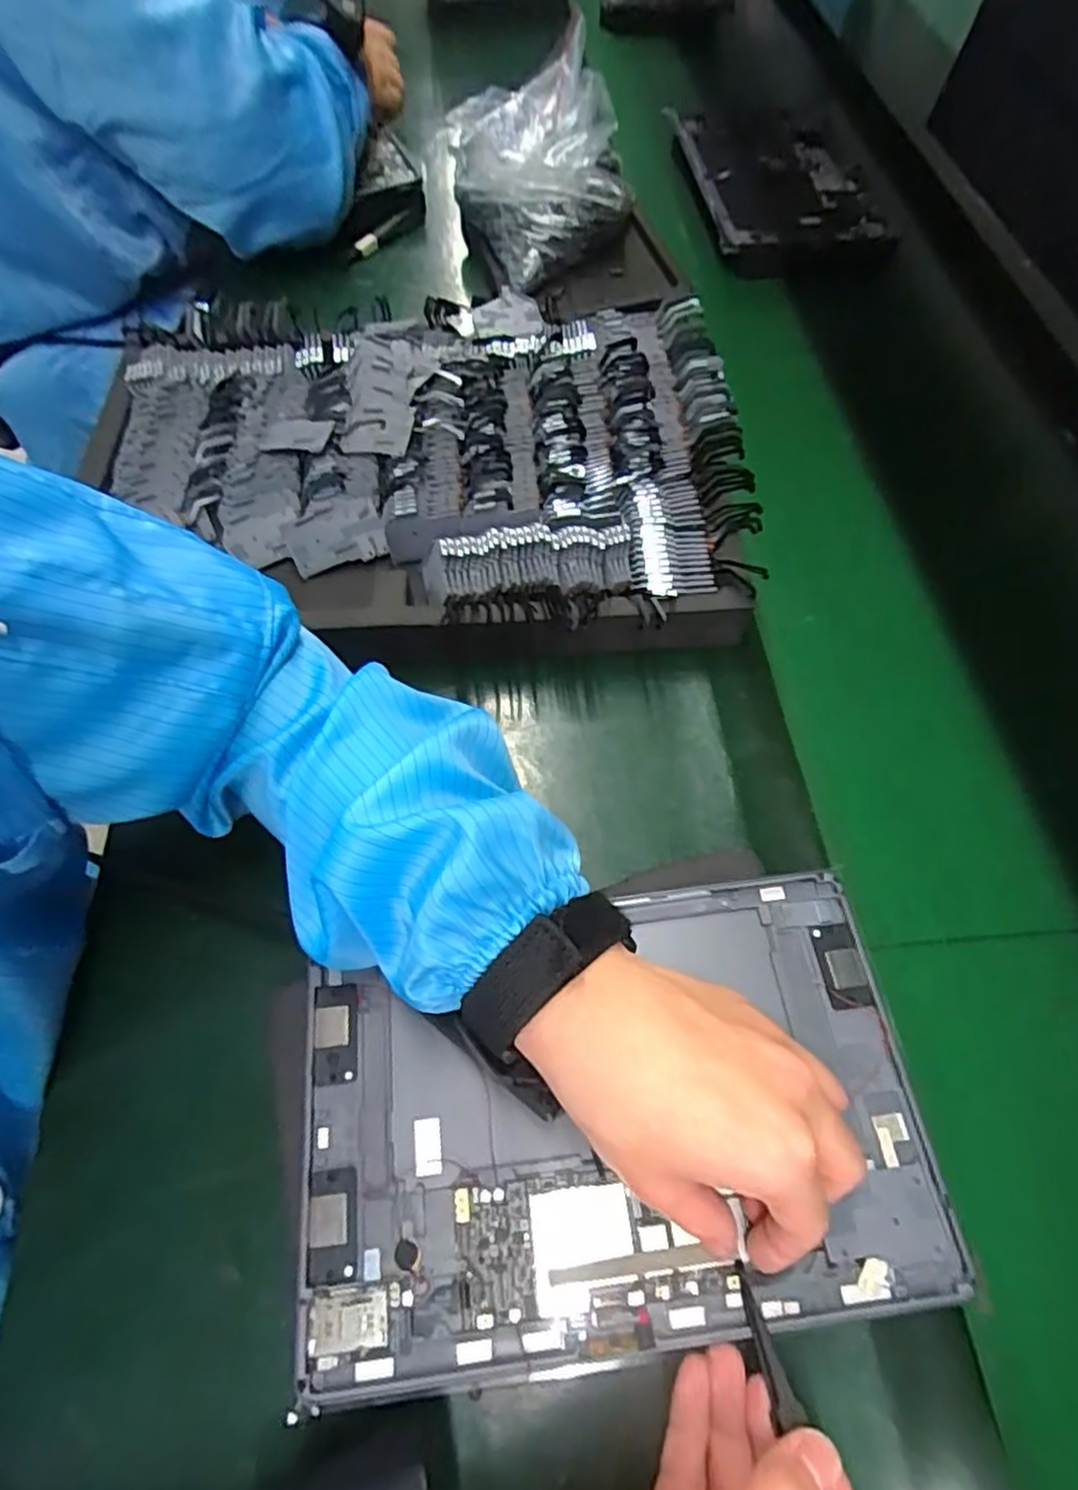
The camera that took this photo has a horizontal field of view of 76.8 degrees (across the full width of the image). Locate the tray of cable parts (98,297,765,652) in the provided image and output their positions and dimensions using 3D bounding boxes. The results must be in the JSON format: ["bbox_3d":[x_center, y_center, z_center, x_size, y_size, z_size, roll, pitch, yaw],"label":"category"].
[{"bbox_3d":[-0.085,-0.199,0.465,0.426,0.047,0.303,1,63,-3],"label":"tray of cable parts"}]

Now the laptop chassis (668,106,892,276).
[{"bbox_3d":[0.247,-0.586,0.706,0.213,0.040,0.272,-10,69,-12],"label":"laptop chassis"}]

